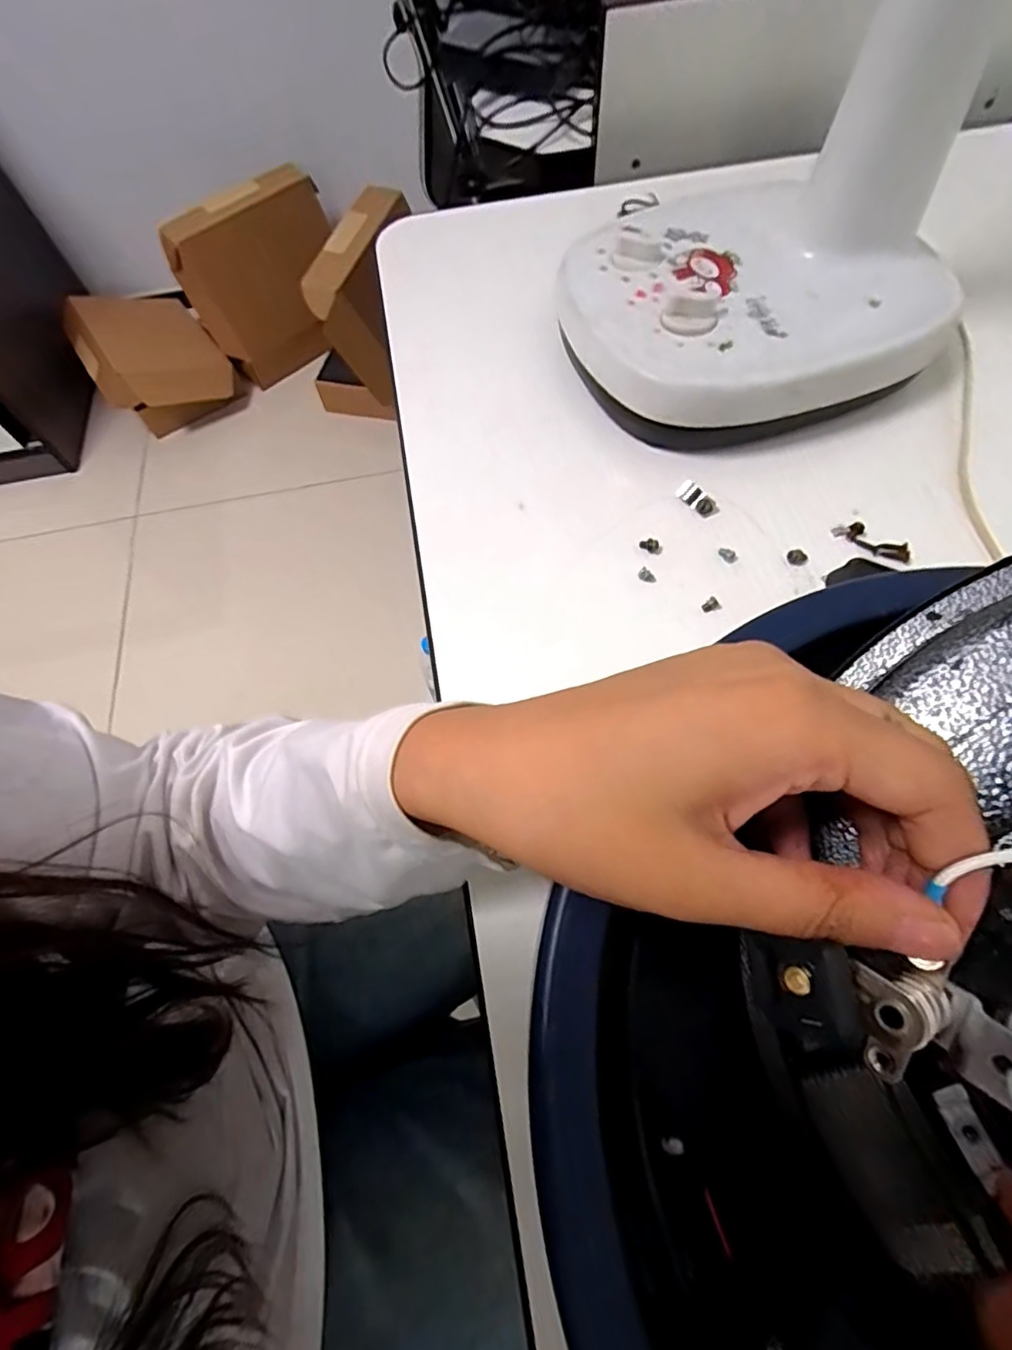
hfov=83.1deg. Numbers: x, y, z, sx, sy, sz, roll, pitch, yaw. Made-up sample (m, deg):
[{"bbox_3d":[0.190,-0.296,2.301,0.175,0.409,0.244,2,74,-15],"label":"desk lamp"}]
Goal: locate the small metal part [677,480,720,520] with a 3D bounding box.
[{"bbox_3d":[0.109,-0.099,0.323,0.025,0.005,0.010,43,74,6],"label":"small metal part"}]

